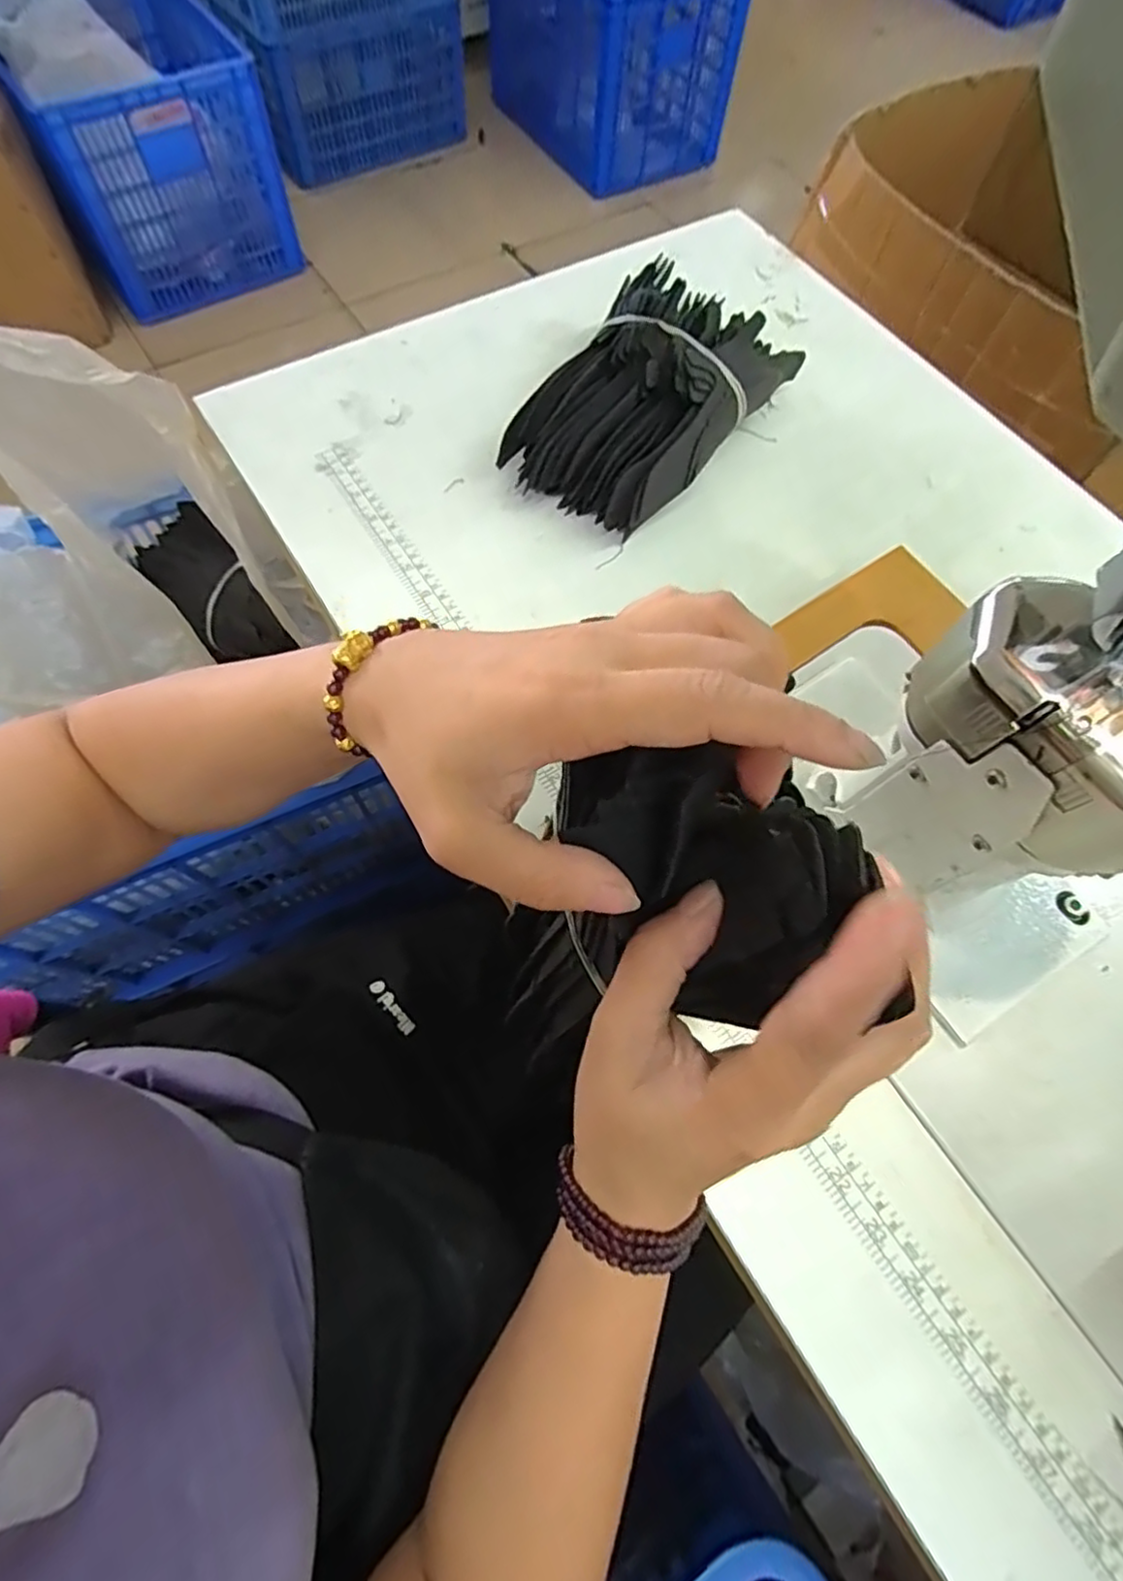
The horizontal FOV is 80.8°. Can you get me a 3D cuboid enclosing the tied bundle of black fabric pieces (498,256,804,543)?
[{"bbox_3d":[0.070,-0.276,0.454,0.118,0.081,0.203,38,71,12],"label":"tied bundle of black fabric pieces"}]

